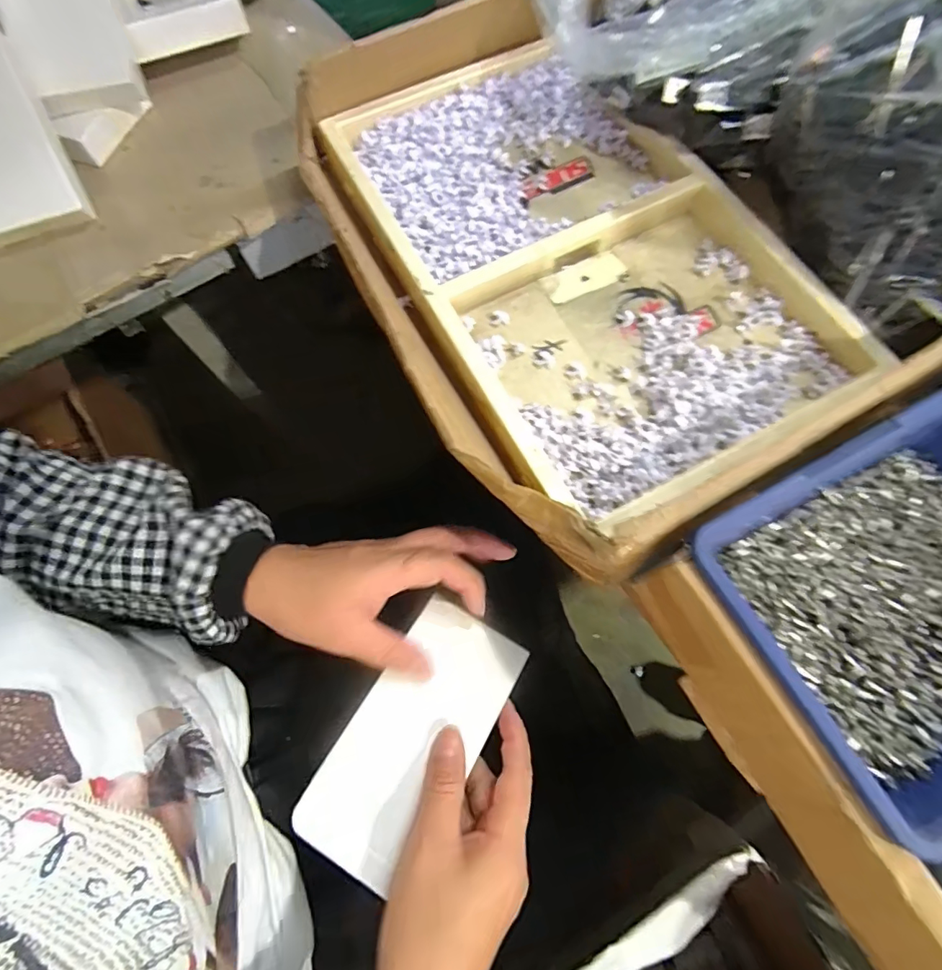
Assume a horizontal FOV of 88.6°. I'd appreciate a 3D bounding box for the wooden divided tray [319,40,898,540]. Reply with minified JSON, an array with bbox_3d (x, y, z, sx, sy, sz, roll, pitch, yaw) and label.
[{"bbox_3d":[0.058,-0.143,0.287,0.196,0.031,0.327,-29,71,-8],"label":"wooden divided tray"}]

